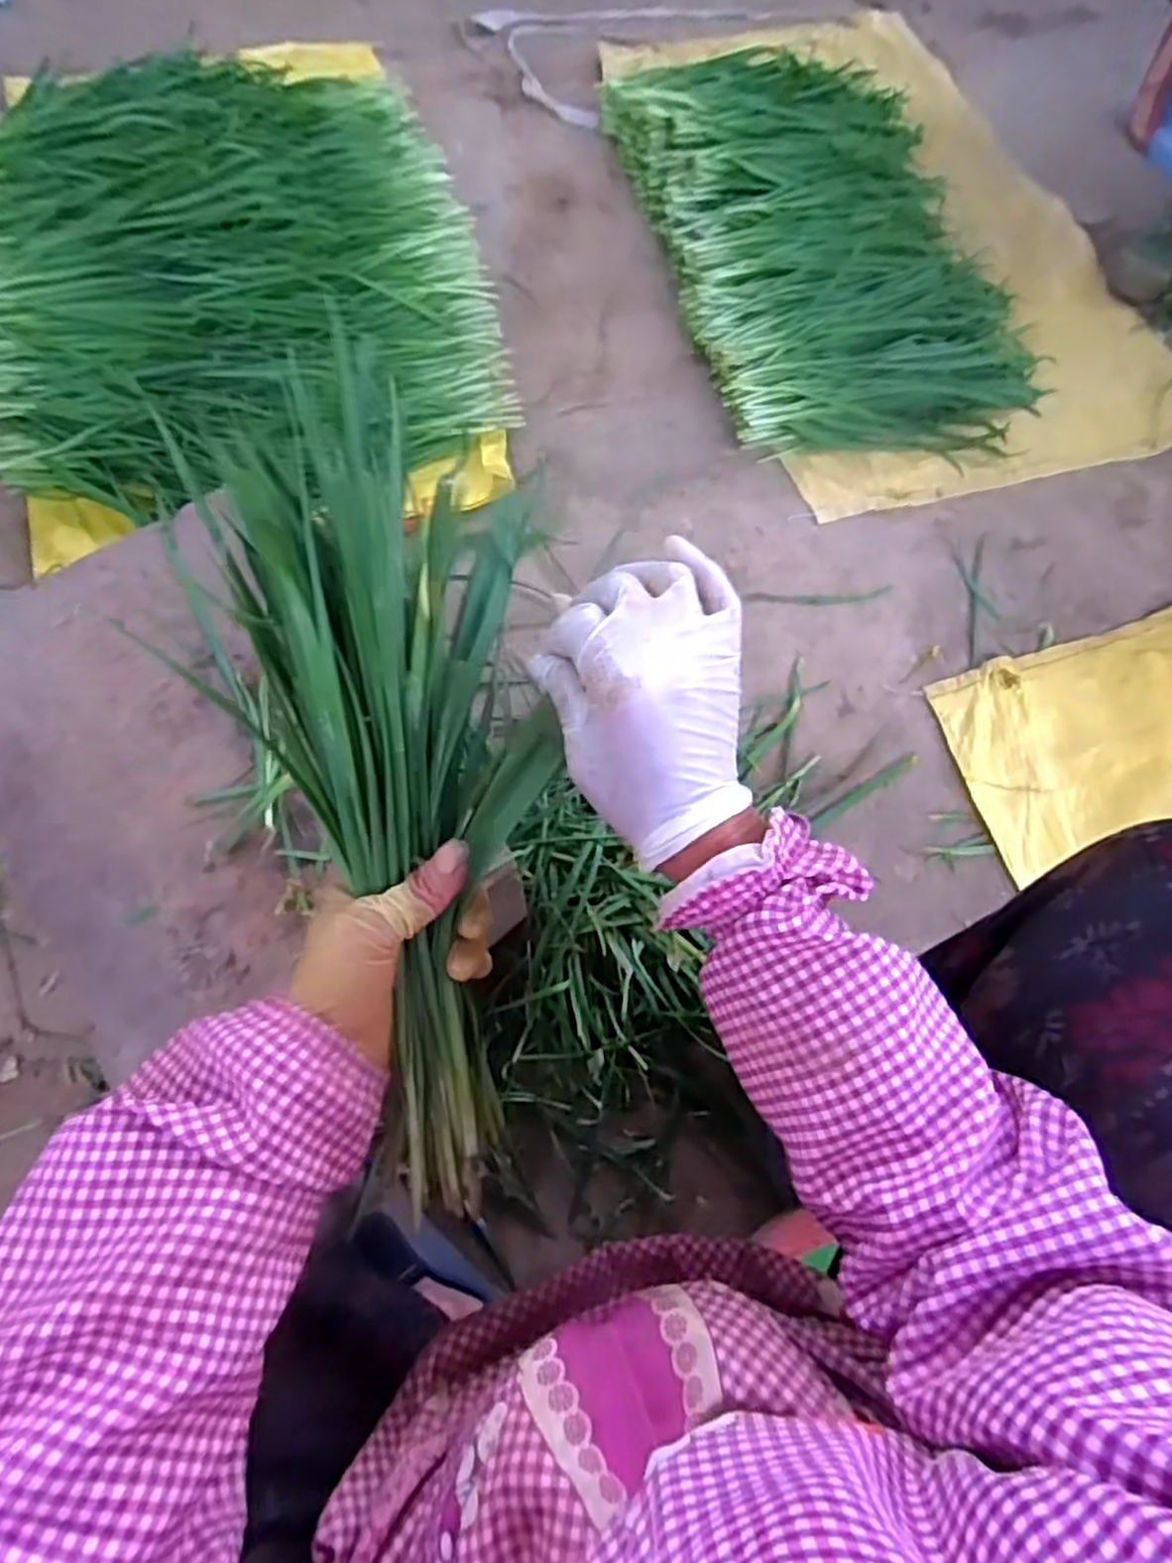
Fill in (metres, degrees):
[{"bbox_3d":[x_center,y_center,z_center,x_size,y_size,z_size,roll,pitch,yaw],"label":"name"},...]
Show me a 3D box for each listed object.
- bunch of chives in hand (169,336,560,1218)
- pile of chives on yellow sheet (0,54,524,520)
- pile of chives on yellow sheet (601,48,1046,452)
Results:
[{"bbox_3d":[-0.074,0.026,0.356,0.131,0.068,0.349,-8,99,-4],"label":"bunch of chives in hand"},{"bbox_3d":[-0.473,-0.688,0.967,0.634,0.144,0.751,-15,70,-6],"label":"pile of chives on yellow sheet"},{"bbox_3d":[0.316,-0.768,1.030,0.428,0.106,0.758,-13,70,-5],"label":"pile of chives on yellow sheet"}]

